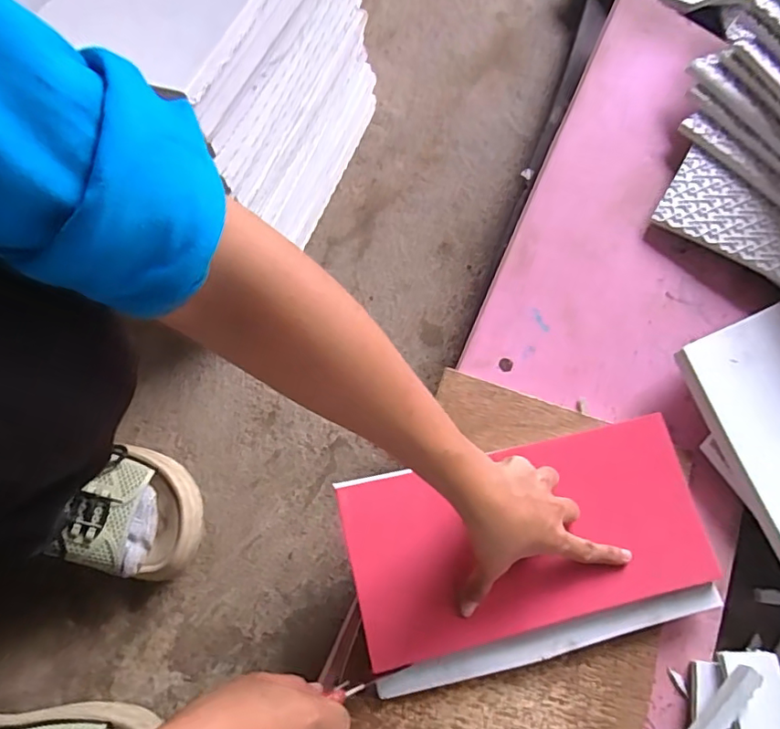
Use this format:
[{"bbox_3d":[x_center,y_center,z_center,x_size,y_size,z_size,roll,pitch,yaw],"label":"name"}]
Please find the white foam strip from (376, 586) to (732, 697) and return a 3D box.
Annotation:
[{"bbox_3d":[0.122,0.208,0.417,0.263,0.021,0.022,-11,70,-5],"label":"white foam strip"}]

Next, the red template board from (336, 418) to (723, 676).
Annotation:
[{"bbox_3d":[0.106,0.132,0.425,0.271,0.013,0.133,-11,79,-8],"label":"red template board"}]

